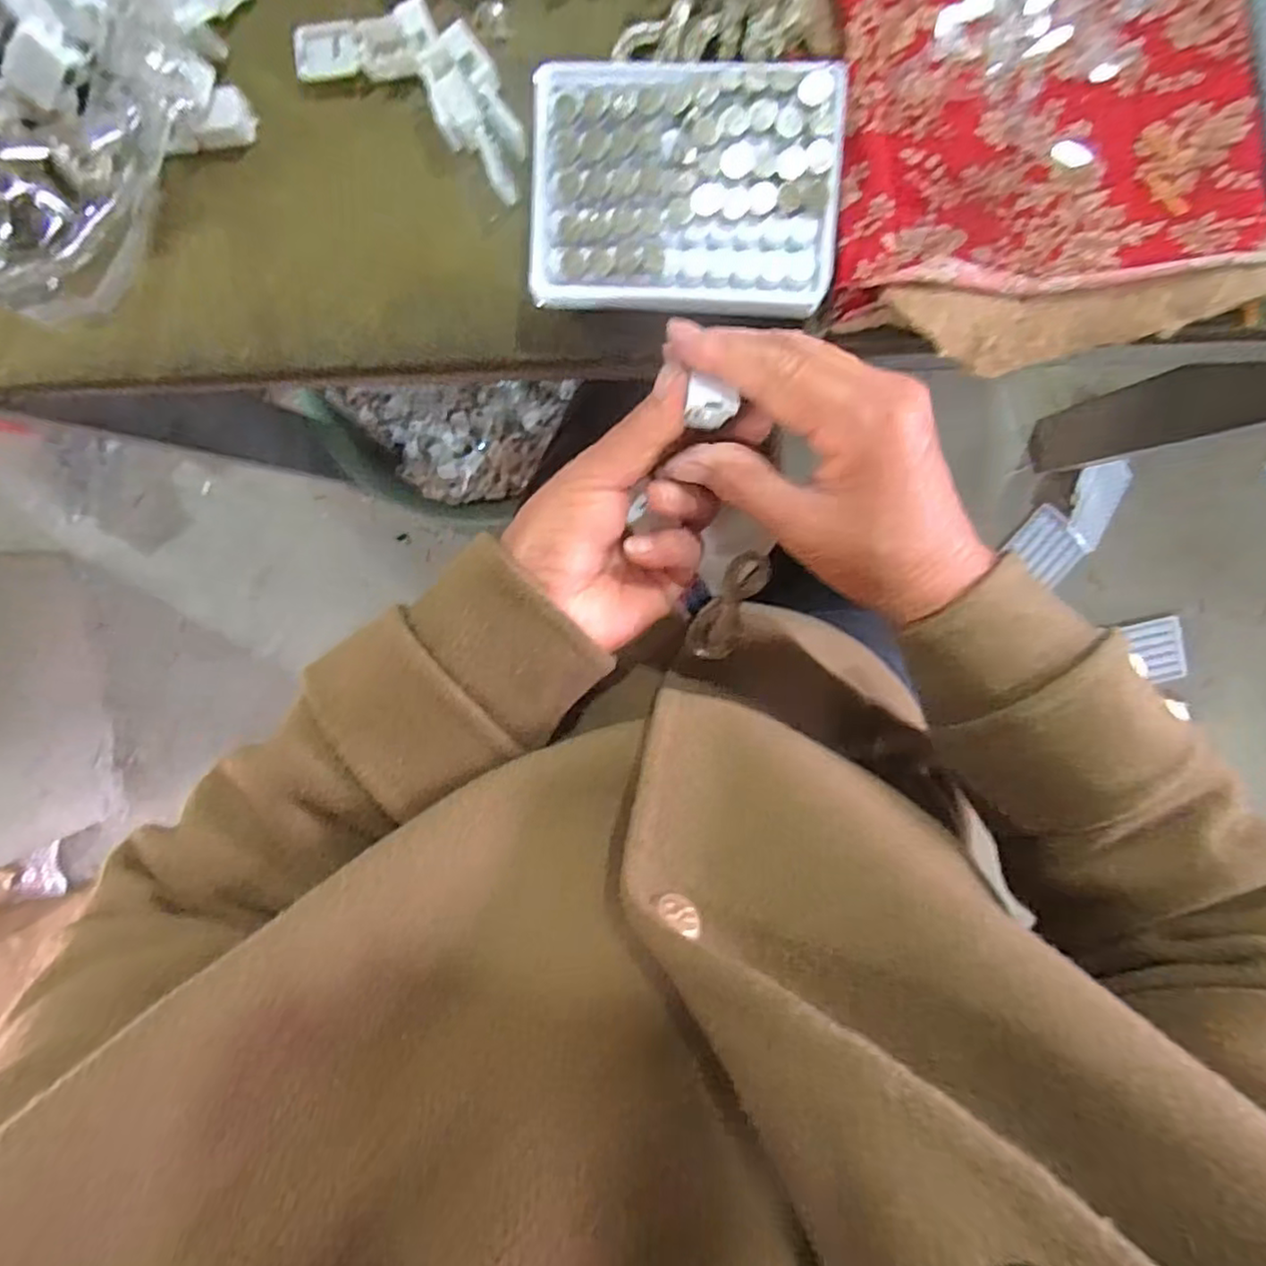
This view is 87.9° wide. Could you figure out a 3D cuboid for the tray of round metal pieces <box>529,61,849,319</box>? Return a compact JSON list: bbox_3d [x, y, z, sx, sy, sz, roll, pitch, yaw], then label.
[{"bbox_3d":[0.023,-0.192,0.287,0.128,0.024,0.095,3,98,3],"label":"tray of round metal pieces"}]

